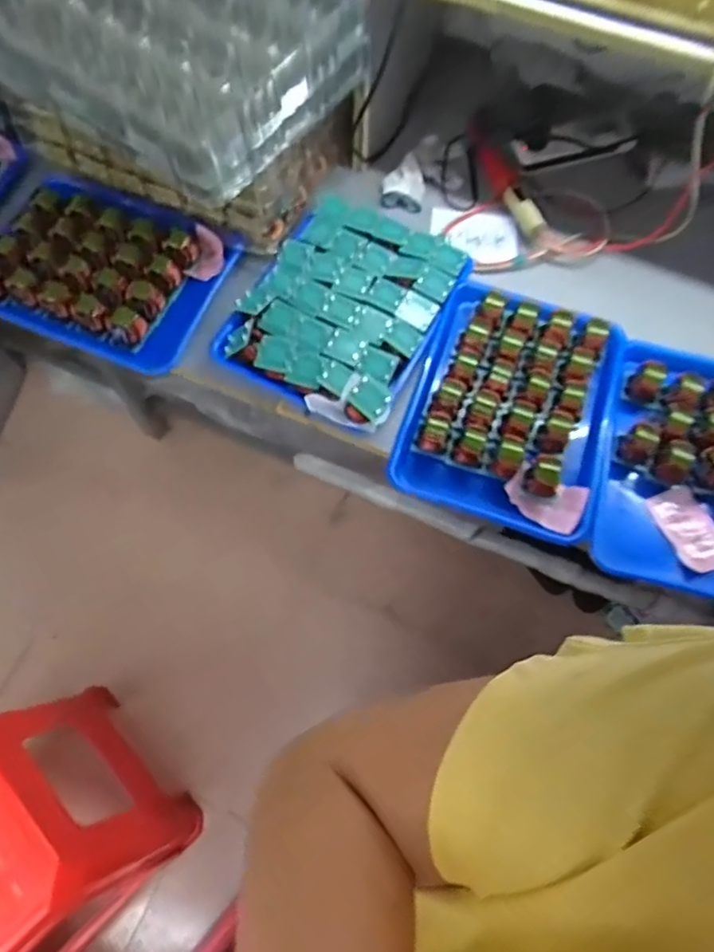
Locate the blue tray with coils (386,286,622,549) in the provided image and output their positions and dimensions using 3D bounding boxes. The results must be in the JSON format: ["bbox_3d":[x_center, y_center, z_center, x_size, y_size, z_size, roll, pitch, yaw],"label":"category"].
[{"bbox_3d":[0.204,-0.092,0.760,0.251,0.048,0.328,19,69,6],"label":"blue tray with coils"}]

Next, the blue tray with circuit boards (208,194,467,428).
[{"bbox_3d":[-0.015,-0.243,0.794,0.251,0.040,0.337,26,70,9],"label":"blue tray with circuit boards"}]

